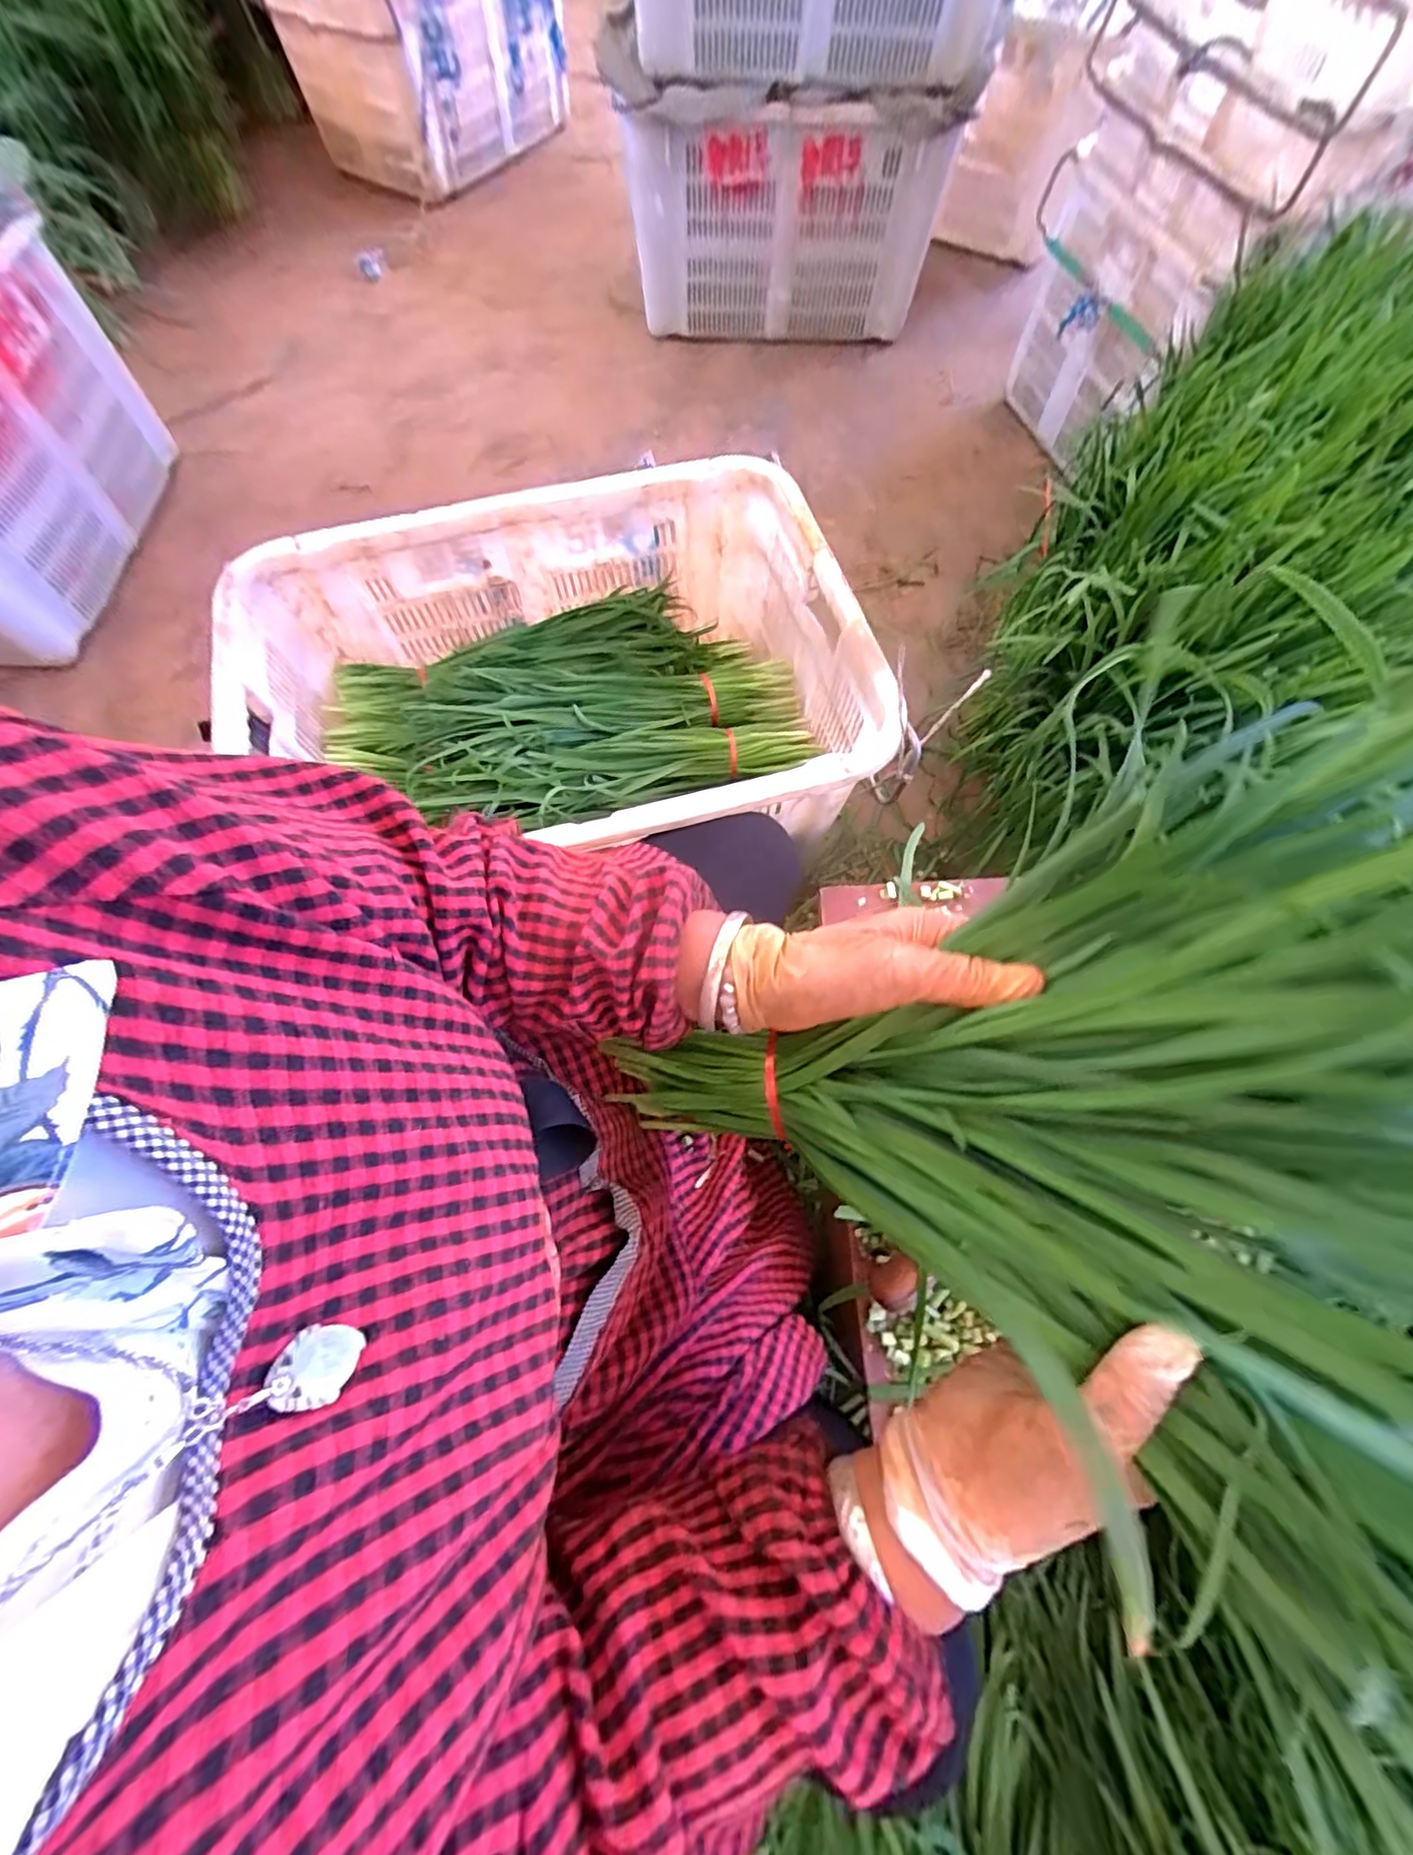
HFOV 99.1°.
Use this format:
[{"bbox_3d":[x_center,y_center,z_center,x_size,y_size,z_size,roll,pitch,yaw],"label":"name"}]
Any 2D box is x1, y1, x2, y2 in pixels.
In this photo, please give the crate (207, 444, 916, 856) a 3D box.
[{"bbox_3d":[-0.167,-0.267,0.747,0.660,0.233,0.474,-15,71,-5],"label":"crate"}]

